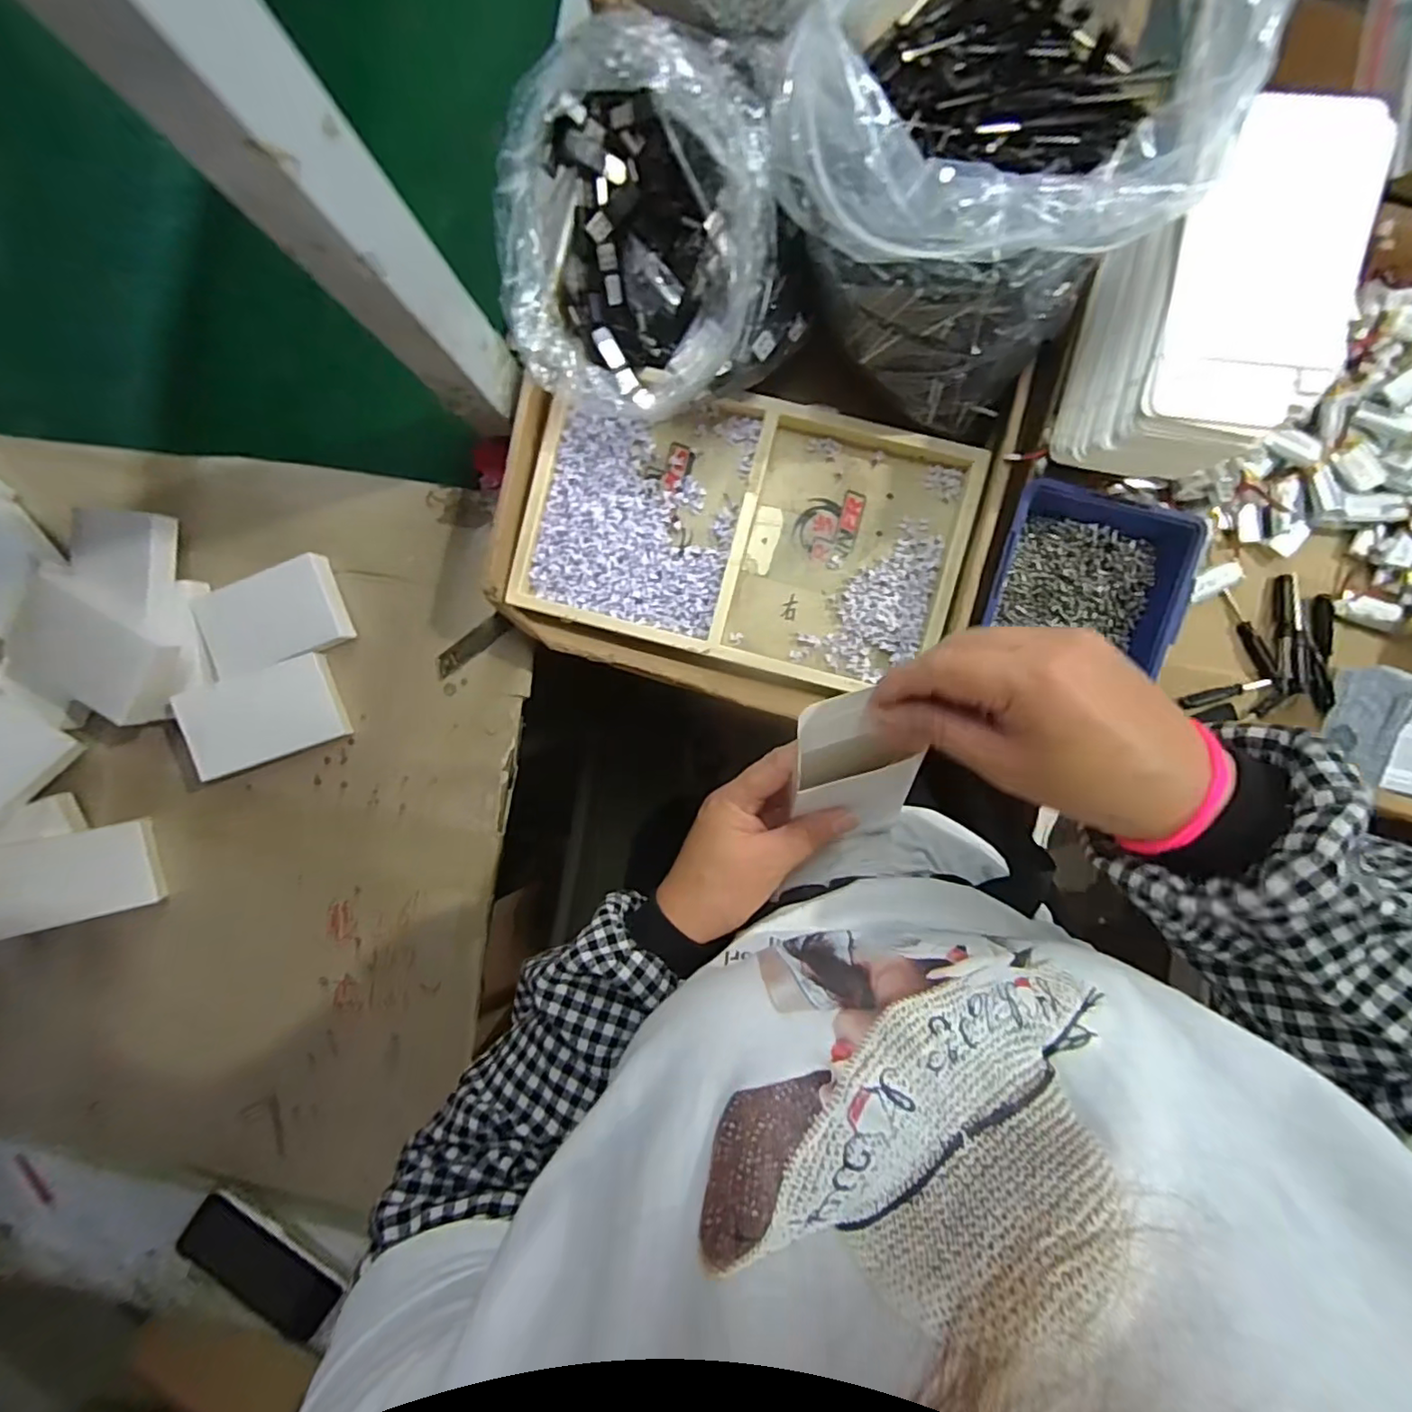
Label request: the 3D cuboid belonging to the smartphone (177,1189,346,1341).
[{"bbox_3d":[-0.397,0.501,0.546,0.146,0.011,0.068,37,93,1],"label":"smartphone"}]

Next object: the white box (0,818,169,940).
[{"bbox_3d":[-0.536,0.145,0.512,0.128,0.015,0.073,-12,94,-15],"label":"white box"}]

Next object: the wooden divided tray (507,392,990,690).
[{"bbox_3d":[0.028,-0.132,0.467,0.317,0.030,0.184,15,93,2],"label":"wooden divided tray"}]

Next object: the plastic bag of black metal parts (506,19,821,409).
[{"bbox_3d":[-0.039,-0.306,0.403,0.196,0.123,0.186,-17,91,3],"label":"plastic bag of black metal parts"}]

